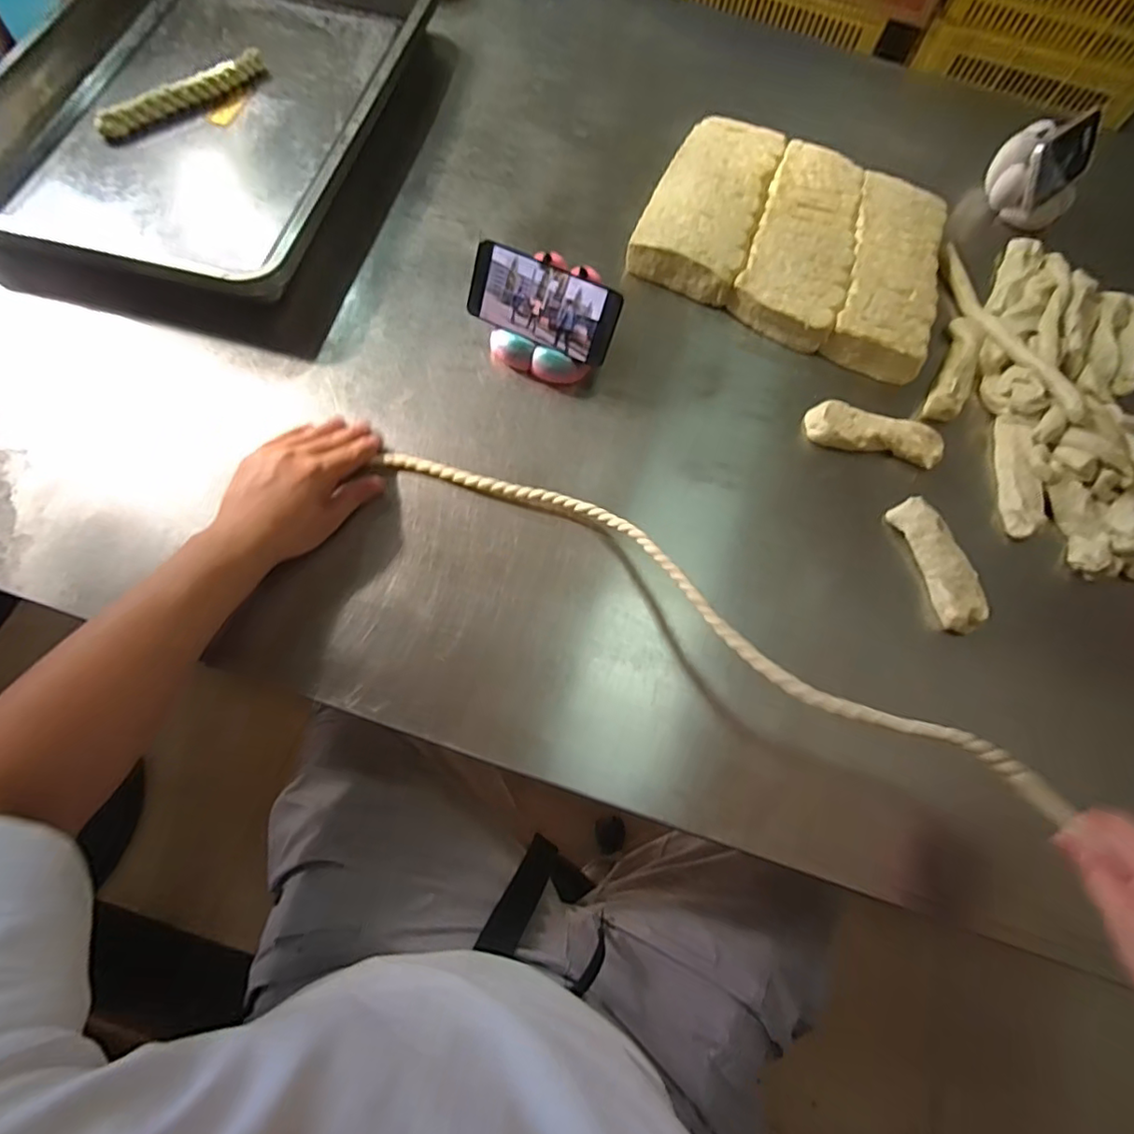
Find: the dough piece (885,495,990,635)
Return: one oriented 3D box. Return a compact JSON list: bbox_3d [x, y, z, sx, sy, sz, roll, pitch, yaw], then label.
[{"bbox_3d":[0.363,-0.001,0.574,0.044,0.035,0.135,-10,71,-10],"label":"dough piece"}]

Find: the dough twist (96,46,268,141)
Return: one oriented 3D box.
[{"bbox_3d":[-0.479,-0.594,0.728,0.219,0.025,0.026,-40,78,-18],"label":"dough twist"}]

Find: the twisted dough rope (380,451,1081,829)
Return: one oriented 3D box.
[{"bbox_3d":[0.096,0.019,0.512,0.599,0.029,0.089,28,51,19],"label":"twisted dough rope"}]

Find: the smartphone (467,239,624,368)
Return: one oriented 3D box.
[{"bbox_3d":[-0.026,-0.270,0.600,0.158,0.074,0.007,26,36,8],"label":"smartphone"}]

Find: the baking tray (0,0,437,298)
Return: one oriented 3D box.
[{"bbox_3d":[-0.422,-0.593,0.712,0.426,0.065,0.667,15,68,0],"label":"baking tray"}]

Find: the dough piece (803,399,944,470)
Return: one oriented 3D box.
[{"bbox_3d":[0.325,-0.141,0.621,0.137,0.027,0.045,16,68,0],"label":"dough piece"}]

